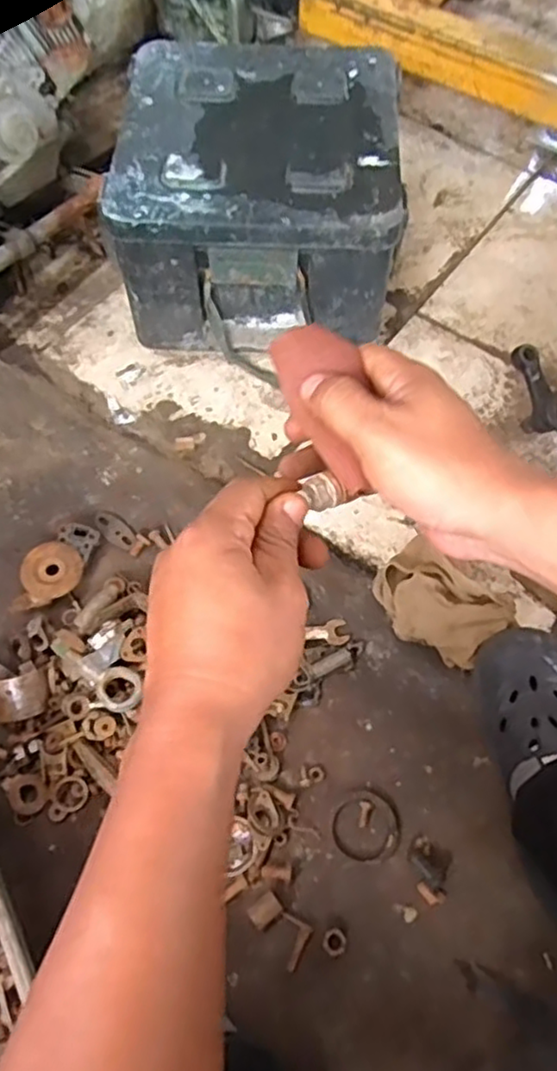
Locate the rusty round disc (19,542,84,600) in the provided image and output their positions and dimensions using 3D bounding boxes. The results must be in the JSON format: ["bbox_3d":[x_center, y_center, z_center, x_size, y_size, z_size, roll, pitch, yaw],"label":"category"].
[{"bbox_3d":[-0.274,0.044,0.807,0.072,0.026,0.067,0,64,0],"label":"rusty round disc"}]

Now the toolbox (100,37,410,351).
[{"bbox_3d":[-0.023,-0.469,0.946,0.351,0.235,0.332,2,64,1],"label":"toolbox"}]

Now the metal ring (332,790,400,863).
[{"bbox_3d":[0.092,0.303,0.689,0.070,0.007,0.065,0,64,0],"label":"metal ring"}]

